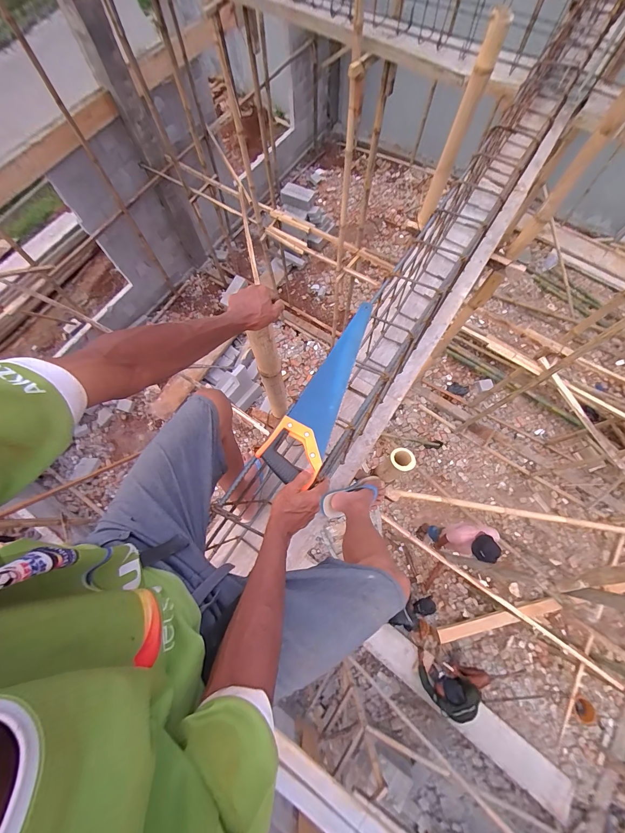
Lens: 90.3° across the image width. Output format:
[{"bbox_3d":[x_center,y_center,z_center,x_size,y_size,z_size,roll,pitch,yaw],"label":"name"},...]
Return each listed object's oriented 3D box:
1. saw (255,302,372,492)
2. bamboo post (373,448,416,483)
[{"bbox_3d":[0.033,-0.063,0.649,0.110,0.027,0.411,25,73,8],"label":"saw"},{"bbox_3d":[0.268,0.169,1.038,0.085,0.243,0.075,-31,74,-9],"label":"bamboo post"}]

